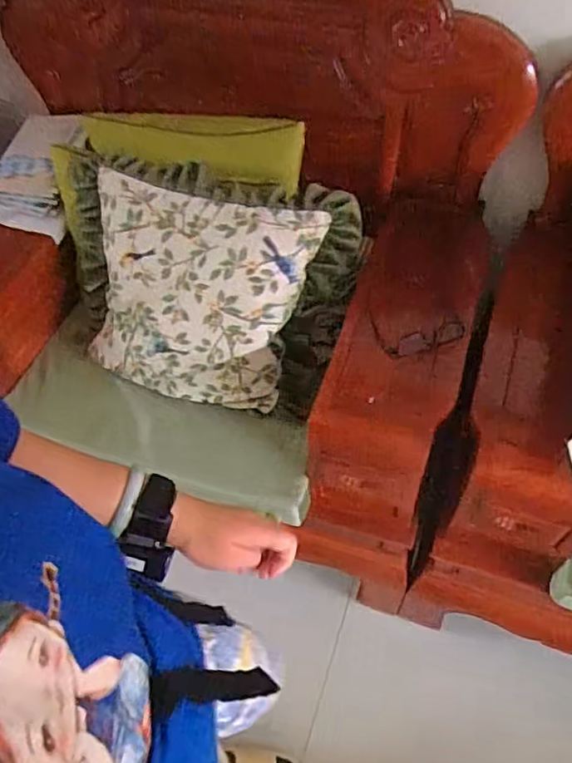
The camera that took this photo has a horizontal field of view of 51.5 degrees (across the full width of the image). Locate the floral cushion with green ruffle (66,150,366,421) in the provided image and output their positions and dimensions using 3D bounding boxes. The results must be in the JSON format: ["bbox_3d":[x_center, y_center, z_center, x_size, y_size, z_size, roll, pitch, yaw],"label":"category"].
[{"bbox_3d":[-0.160,-0.178,1.121,0.528,0.413,0.182,15,19,16],"label":"floral cushion with green ruffle"}]

